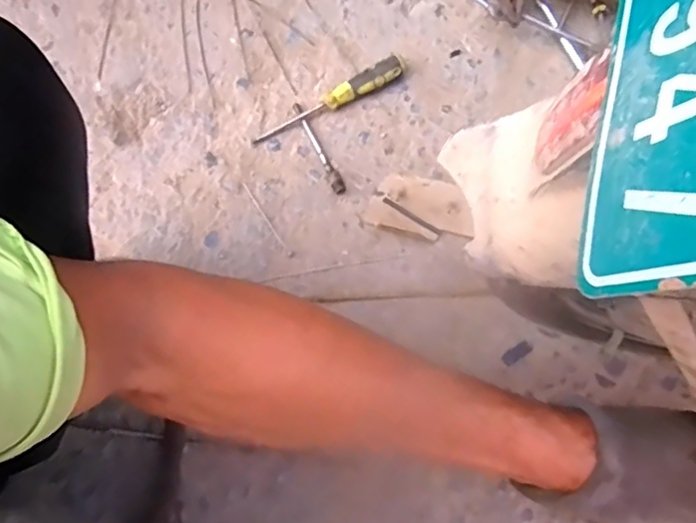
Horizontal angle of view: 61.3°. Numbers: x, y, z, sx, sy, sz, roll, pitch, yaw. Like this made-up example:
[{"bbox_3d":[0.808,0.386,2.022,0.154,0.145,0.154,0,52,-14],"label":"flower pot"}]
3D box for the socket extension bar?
[{"bbox_3d":[-0.033,-0.135,0.685,0.015,0.013,0.127,-23,77,-8],"label":"socket extension bar"}]

